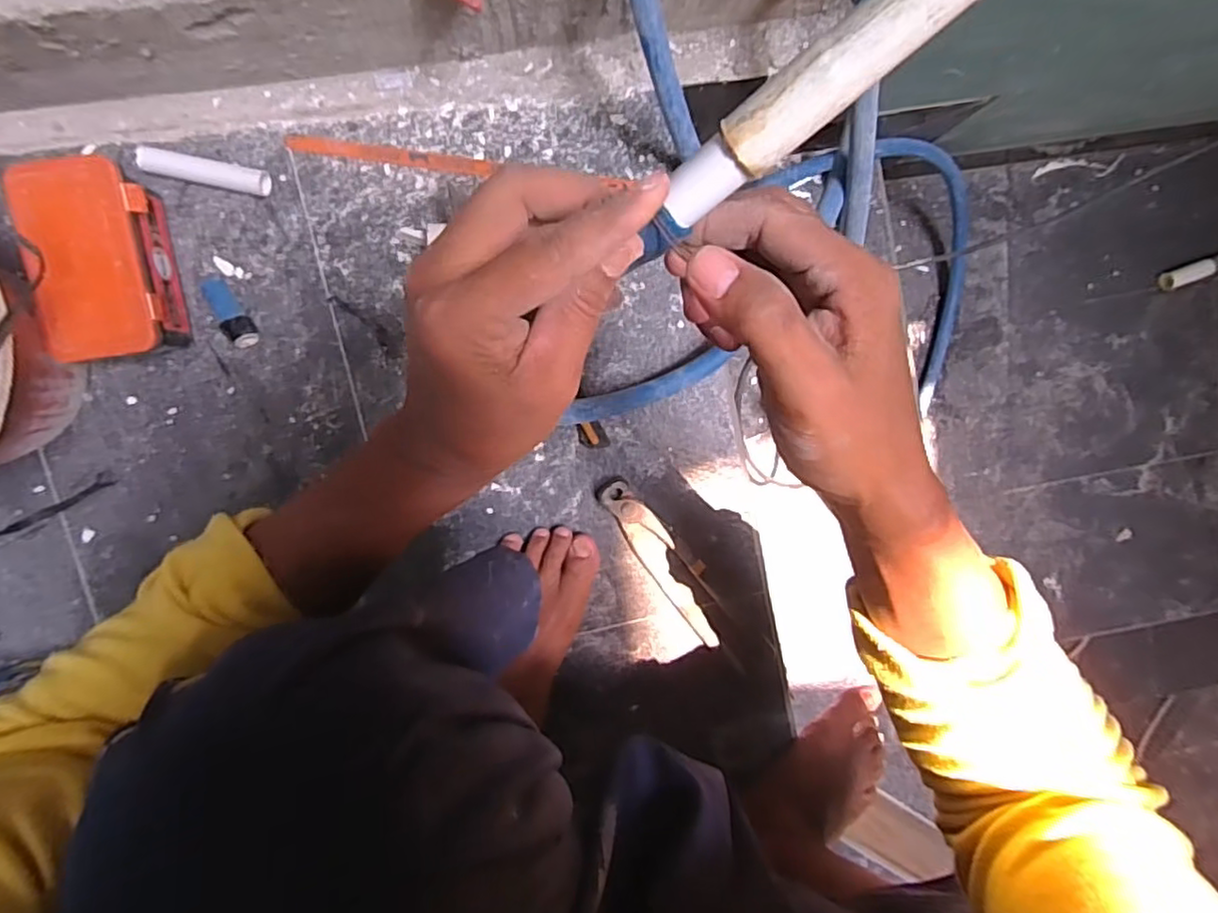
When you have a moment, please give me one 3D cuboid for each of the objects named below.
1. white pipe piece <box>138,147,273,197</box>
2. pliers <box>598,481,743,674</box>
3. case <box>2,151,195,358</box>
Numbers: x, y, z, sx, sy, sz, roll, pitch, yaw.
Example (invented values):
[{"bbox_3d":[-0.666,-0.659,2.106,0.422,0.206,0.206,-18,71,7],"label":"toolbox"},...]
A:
[{"bbox_3d":[-0.331,-0.234,0.524,0.098,0.015,0.020,9,96,-4],"label":"white pipe piece"},{"bbox_3d":[0.063,0.109,0.592,0.038,0.017,0.207,-37,97,2],"label":"pliers"},{"bbox_3d":[-0.390,-0.149,0.503,0.079,0.074,0.143,-7,97,-2],"label":"case"}]

